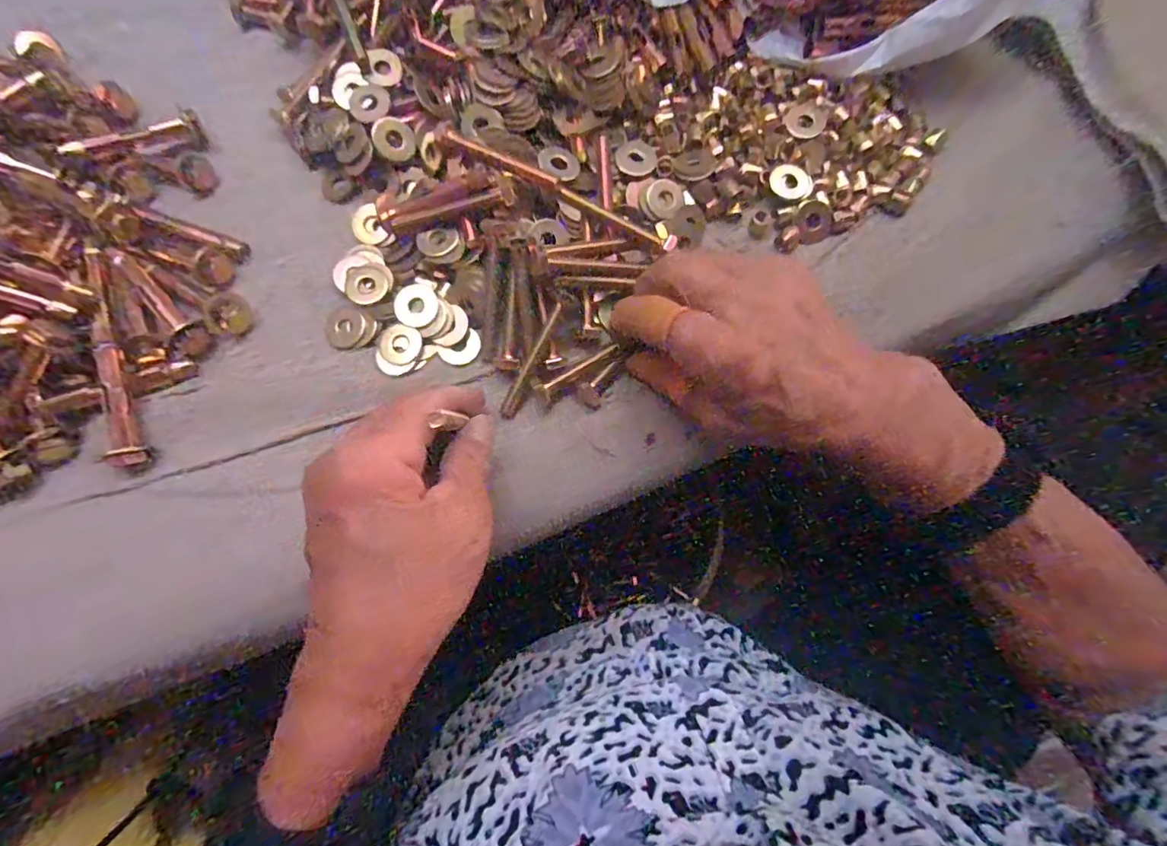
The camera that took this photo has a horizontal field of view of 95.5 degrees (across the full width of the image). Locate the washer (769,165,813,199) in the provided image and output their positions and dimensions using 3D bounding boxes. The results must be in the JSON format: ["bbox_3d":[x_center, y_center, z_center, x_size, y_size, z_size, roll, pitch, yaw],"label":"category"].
[{"bbox_3d":[0.109,-0.127,0.278,0.022,0.004,0.020,0,78,0],"label":"washer"}]

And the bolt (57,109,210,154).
[{"bbox_3d":[-0.229,-0.147,0.273,0.062,0.021,0.015,-21,79,-18],"label":"bolt"}]

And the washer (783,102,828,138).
[{"bbox_3d":[0.120,-0.164,0.287,0.023,0.004,0.021,-2,75,8],"label":"washer"}]

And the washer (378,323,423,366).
[{"bbox_3d":[-0.090,-0.039,0.262,0.021,0.004,0.020,0,91,-4],"label":"washer"}]

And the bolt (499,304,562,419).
[{"bbox_3d":[-0.025,-0.029,0.253,0.007,0.005,0.060,28,98,5],"label":"bolt"}]

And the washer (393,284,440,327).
[{"bbox_3d":[-0.083,-0.058,0.261,0.021,0.004,0.021,0,78,0],"label":"washer"}]

